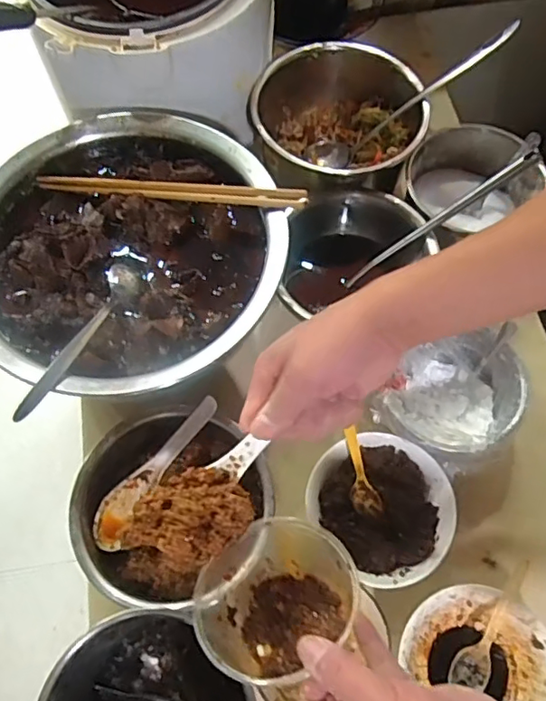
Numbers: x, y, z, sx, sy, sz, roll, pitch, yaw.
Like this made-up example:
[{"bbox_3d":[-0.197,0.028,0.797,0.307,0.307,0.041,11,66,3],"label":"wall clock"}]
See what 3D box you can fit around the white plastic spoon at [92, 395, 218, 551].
[{"bbox_3d":[-0.101,0.105,0.496,0.035,0.031,0.155,41,91,16],"label":"white plastic spoon"}]

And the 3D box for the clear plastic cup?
[{"bbox_3d":[0.000,0.182,0.423,0.122,0.044,0.099,-32,70,-14],"label":"clear plastic cup"}]

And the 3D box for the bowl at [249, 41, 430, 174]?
[{"bbox_3d":[0.072,-0.253,0.655,0.173,0.098,0.185,0,66,-1],"label":"bowl"}]

